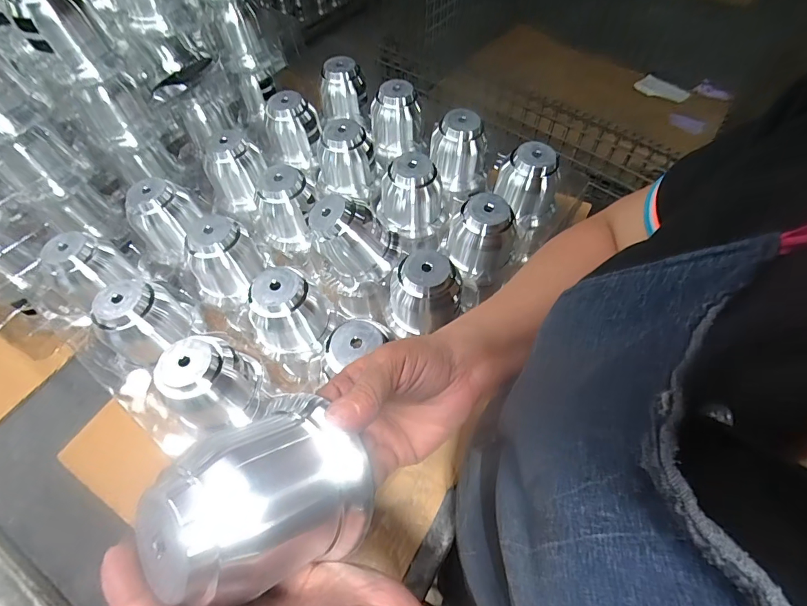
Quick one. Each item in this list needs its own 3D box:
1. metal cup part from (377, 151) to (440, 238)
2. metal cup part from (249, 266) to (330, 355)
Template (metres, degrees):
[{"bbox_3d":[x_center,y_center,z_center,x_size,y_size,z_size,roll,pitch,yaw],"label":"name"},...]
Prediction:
[{"bbox_3d":[0.007,-0.128,0.508,0.075,0.087,0.084,-6,59,-2],"label":"metal cup part"},{"bbox_3d":[-0.118,0.006,0.422,0.065,0.073,0.074,-1,59,1],"label":"metal cup part"}]

